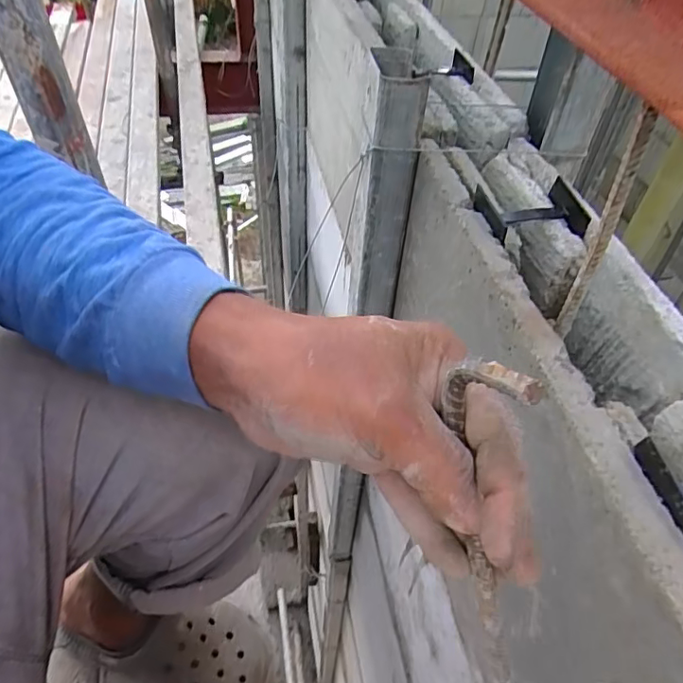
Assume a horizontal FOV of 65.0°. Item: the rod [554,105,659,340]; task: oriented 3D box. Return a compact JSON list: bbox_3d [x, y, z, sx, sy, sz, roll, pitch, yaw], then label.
[{"bbox_3d":[0.175,-0.069,0.364,0.018,0.174,0.012,31,53,22],"label":"rod"}]

